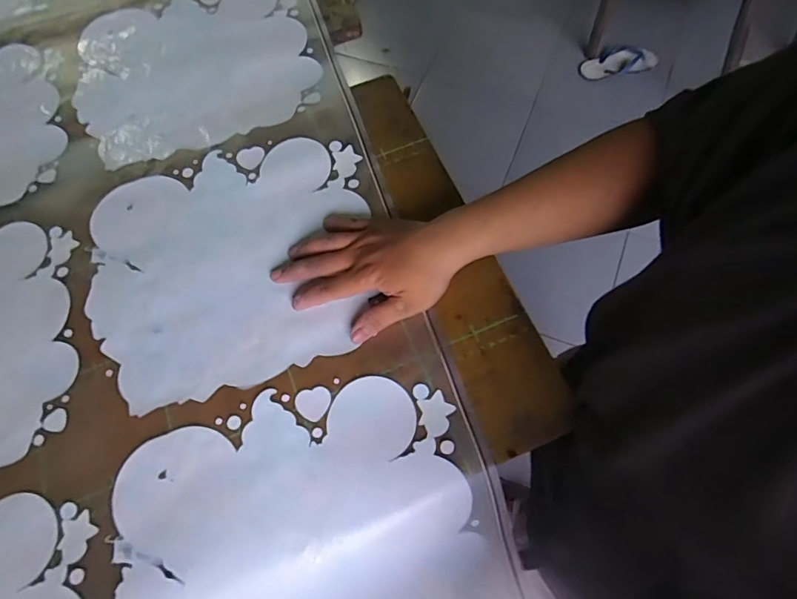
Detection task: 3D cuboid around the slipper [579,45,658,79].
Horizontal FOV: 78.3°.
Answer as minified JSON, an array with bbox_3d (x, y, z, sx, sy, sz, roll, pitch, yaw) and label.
[{"bbox_3d":[0.735,-0.806,1.656,0.246,0.088,0.050,-7,32,8],"label":"slipper"}]

